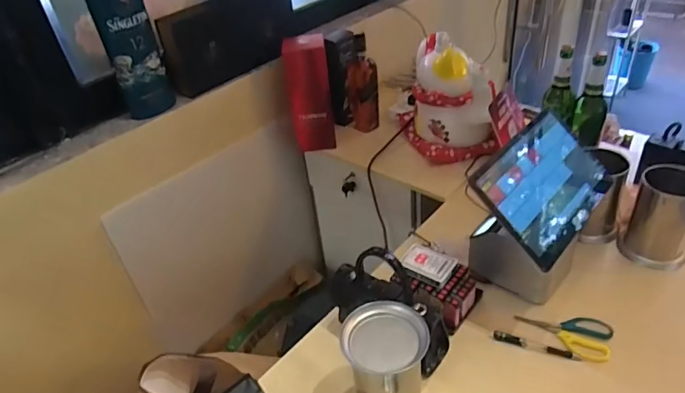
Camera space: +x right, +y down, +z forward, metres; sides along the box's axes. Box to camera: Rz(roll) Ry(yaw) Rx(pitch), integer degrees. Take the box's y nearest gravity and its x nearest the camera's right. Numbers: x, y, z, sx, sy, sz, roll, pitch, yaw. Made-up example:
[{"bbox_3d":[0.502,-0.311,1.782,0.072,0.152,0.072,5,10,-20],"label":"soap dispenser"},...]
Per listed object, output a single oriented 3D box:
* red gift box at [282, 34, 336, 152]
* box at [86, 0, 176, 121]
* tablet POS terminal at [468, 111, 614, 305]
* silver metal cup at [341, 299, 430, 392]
[{"bbox_3d":[-0.085,-0.265,1.272,0.107,0.278,0.107,-8,37,0],"label":"red gift box"},{"bbox_3d":[-0.447,-0.312,1.020,0.095,0.296,0.079,-11,37,-4],"label":"box"},{"bbox_3d":[0.331,0.041,0.846,0.165,0.272,0.272,22,46,33],"label":"tablet POS terminal"},{"bbox_3d":[0.065,0.246,0.691,0.111,0.171,0.102,-8,37,0],"label":"silver metal cup"}]

